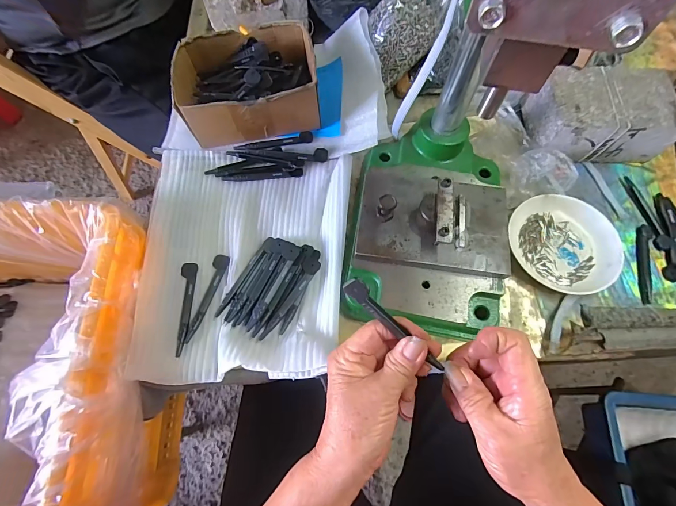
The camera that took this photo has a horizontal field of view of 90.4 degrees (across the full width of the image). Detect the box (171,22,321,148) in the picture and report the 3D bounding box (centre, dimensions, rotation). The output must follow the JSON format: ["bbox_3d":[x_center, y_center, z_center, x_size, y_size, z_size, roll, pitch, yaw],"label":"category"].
[{"bbox_3d":[-0.110,-0.212,0.425,0.163,0.073,0.125,-9,69,-4],"label":"box"}]

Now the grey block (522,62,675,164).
[{"bbox_3d":[0.320,-0.169,0.415,0.155,0.062,0.102,1,68,0],"label":"grey block"}]

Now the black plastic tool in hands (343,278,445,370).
[{"bbox_3d":[0.042,0.053,0.244,0.096,0.006,0.013,43,72,-10],"label":"black plastic tool in hands"}]

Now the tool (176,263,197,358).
[{"bbox_3d":[-0.158,0.056,0.348,0.016,0.005,0.097,-4,68,-2],"label":"tool"}]

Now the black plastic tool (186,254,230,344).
[{"bbox_3d":[-0.140,0.045,0.355,0.019,0.007,0.096,15,69,5],"label":"black plastic tool"}]

